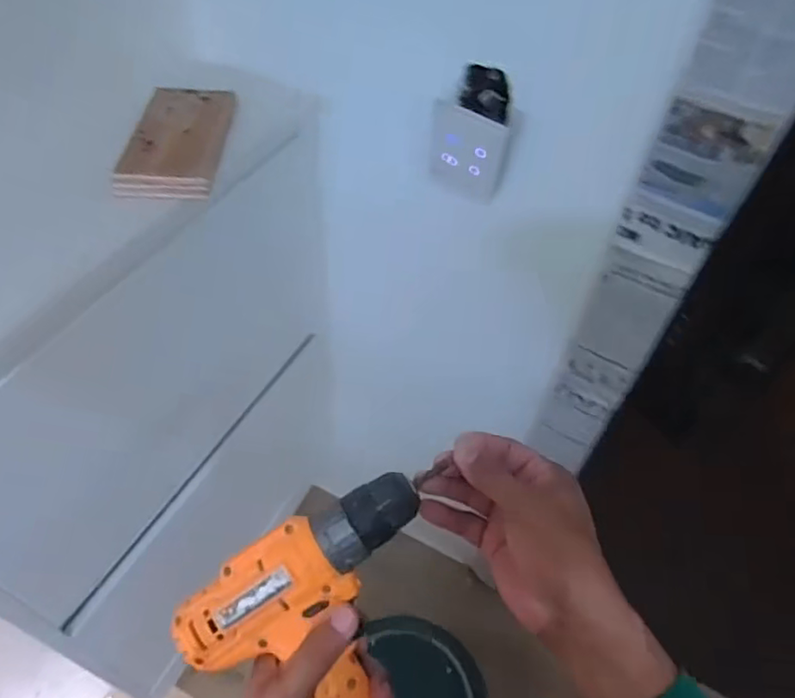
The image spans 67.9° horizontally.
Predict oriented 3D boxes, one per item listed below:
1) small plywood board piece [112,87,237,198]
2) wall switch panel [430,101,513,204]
[{"bbox_3d":[-0.242,-0.233,0.656,0.096,0.022,0.191,2,52,-1],"label":"small plywood board piece"},{"bbox_3d":[0.078,-0.220,0.682,0.086,0.116,0.020,20,63,7],"label":"wall switch panel"}]

